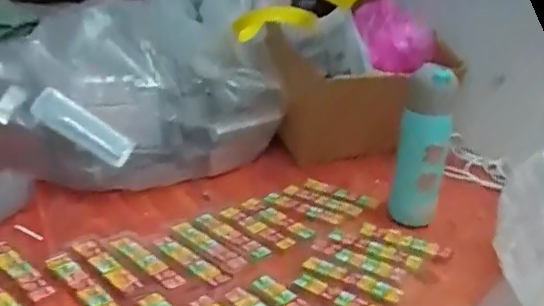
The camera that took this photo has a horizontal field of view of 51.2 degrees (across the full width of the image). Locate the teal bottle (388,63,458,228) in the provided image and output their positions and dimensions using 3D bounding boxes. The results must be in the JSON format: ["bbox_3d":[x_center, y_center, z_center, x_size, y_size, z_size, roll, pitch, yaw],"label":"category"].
[{"bbox_3d":[0.199,-0.007,0.753,0.060,0.210,0.061,10,25,13],"label":"teal bottle"}]

